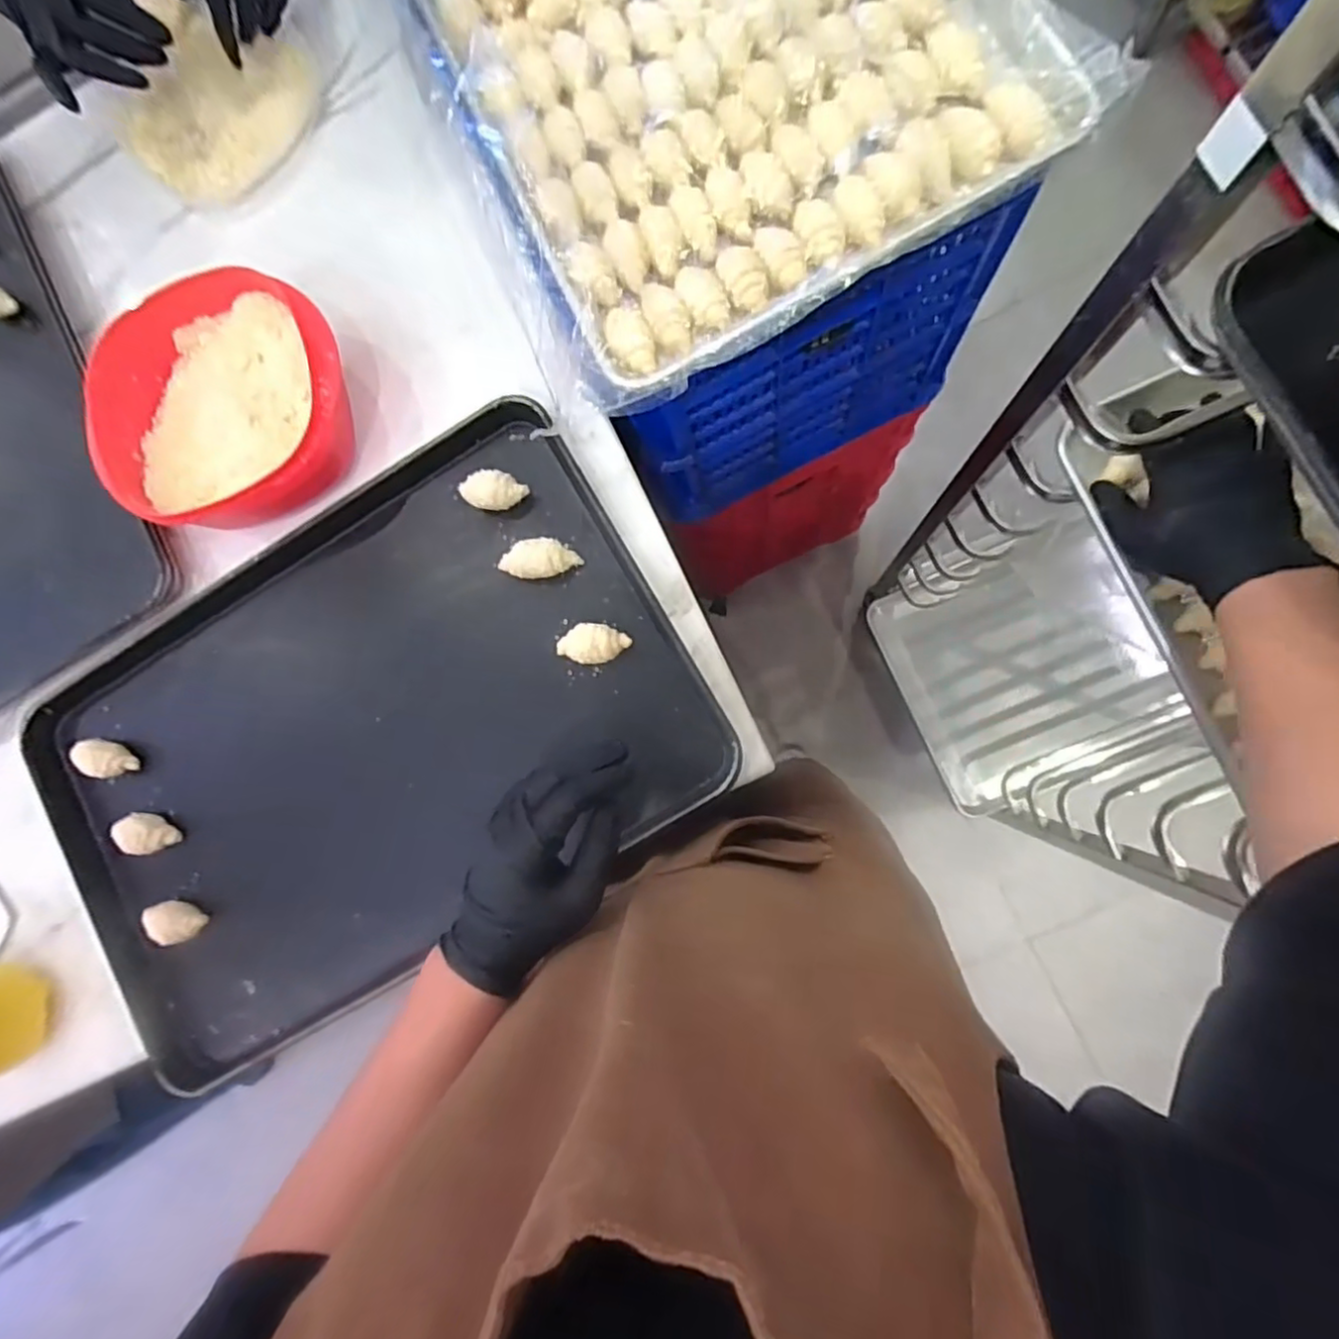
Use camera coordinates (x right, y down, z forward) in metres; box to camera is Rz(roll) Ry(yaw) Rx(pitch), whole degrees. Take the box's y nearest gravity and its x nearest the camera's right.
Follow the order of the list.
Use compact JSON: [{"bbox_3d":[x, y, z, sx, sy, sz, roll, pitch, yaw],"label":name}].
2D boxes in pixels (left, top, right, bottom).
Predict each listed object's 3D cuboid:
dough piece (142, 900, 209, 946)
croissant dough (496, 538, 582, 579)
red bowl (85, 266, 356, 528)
[{"bbox_3d":[-0.463,0.237,0.622,0.030,0.043,0.040,-22,83,5],"label":"dough piece"},{"bbox_3d":[-0.115,-0.096,0.586,0.068,0.028,0.033,-4,85,7],"label":"croissant dough"},{"bbox_3d":[-0.392,-0.242,0.602,0.224,0.084,0.205,-1,85,7],"label":"red bowl"}]

